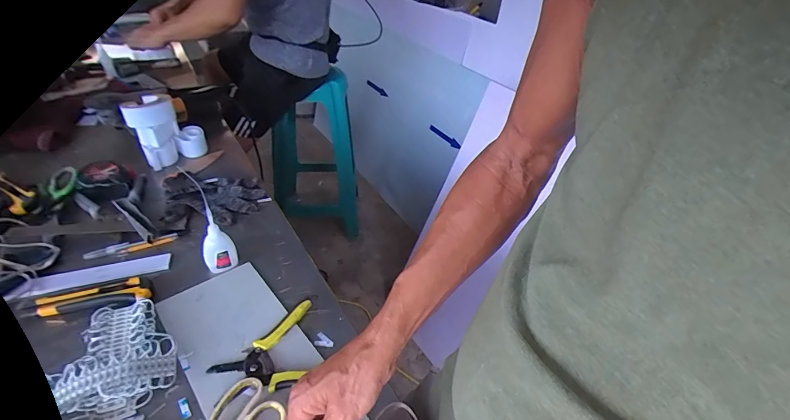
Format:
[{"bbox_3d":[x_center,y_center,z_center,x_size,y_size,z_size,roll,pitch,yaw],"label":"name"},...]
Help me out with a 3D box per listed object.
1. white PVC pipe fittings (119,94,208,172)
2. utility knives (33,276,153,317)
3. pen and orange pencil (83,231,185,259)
[{"bbox_3d":[-0.478,-0.170,0.815,0.088,0.118,0.128,28,44,27],"label":"white PVC pipe fittings"},{"bbox_3d":[-0.411,0.118,0.535,0.140,0.014,0.041,-5,39,-12],"label":"utility knives"},{"bbox_3d":[-0.414,0.056,0.618,0.134,0.010,0.022,-15,42,-23],"label":"pen and orange pencil"}]

